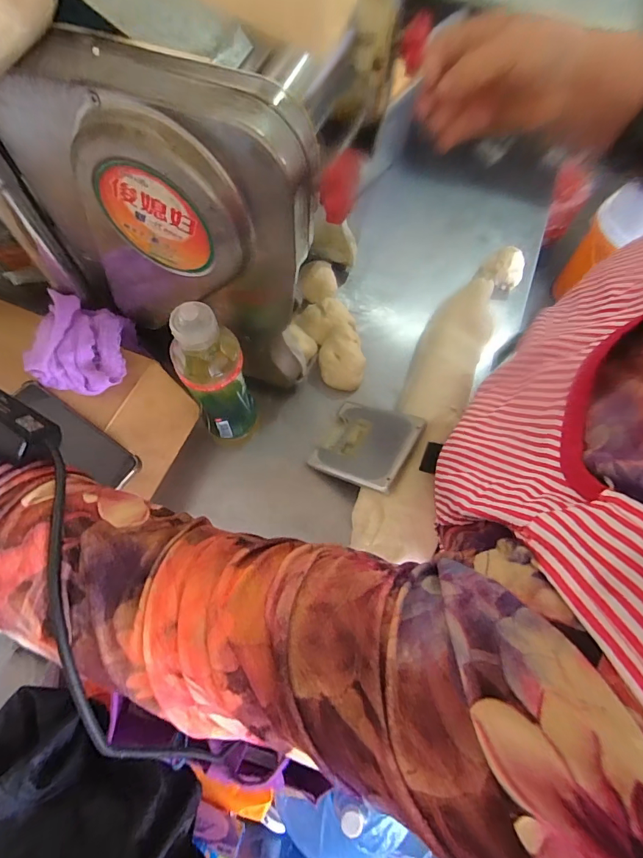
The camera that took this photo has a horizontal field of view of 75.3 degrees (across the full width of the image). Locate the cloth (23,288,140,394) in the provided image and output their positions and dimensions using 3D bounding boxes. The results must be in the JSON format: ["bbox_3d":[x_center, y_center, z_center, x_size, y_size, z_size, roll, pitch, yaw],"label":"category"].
[{"bbox_3d":[-0.272,-0.097,0.476,0.104,0.046,0.104,11,67,3],"label":"cloth"}]

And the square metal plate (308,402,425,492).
[{"bbox_3d":[0.053,0.019,0.513,0.124,0.016,0.102,18,66,40],"label":"square metal plate"}]

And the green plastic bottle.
[{"bbox_3d":[-0.112,-0.048,0.471,0.065,0.239,0.058,-21,69,-10],"label":"green plastic bottle"}]

